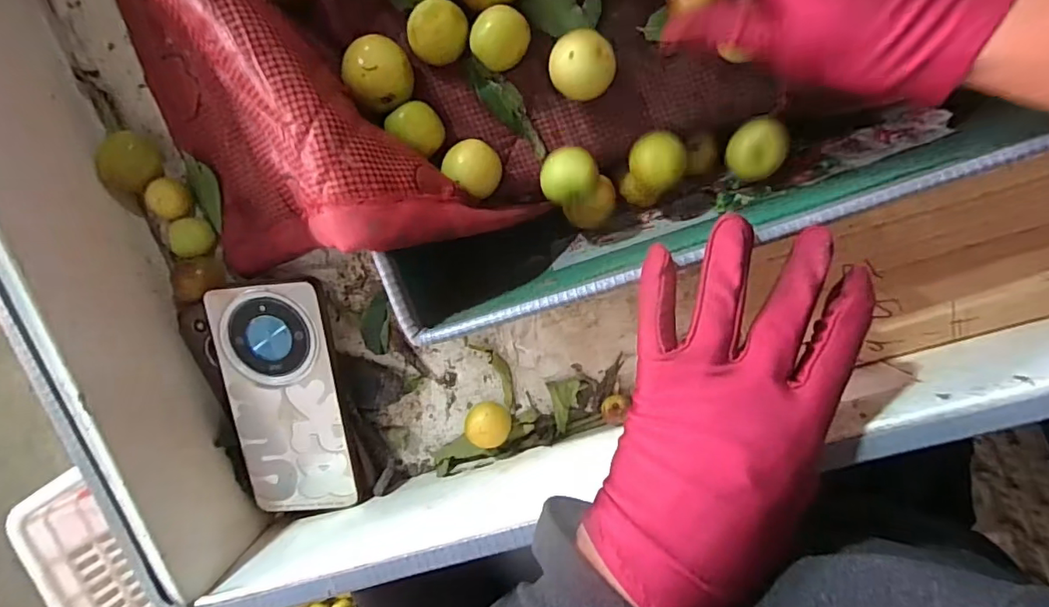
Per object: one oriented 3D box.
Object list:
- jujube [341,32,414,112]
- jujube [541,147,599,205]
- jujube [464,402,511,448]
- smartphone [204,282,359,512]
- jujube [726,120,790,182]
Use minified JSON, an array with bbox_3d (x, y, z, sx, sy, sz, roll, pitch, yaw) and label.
[{"bbox_3d":[-0.087,-0.137,0.322,0.038,0.035,0.038,1,96,6],"label":"jujube"},{"bbox_3d":[0.028,-0.078,0.335,0.033,0.029,0.033,1,96,6],"label":"jujube"},{"bbox_3d":[-0.024,0.084,0.375,0.031,0.028,0.026,29,98,2],"label":"jujube"},{"bbox_3d":[-0.166,0.069,0.371,0.077,0.009,0.164,-4,104,3],"label":"smartphone"},{"bbox_3d":[0.149,-0.098,0.349,0.032,0.035,0.035,1,96,6],"label":"jujube"}]

